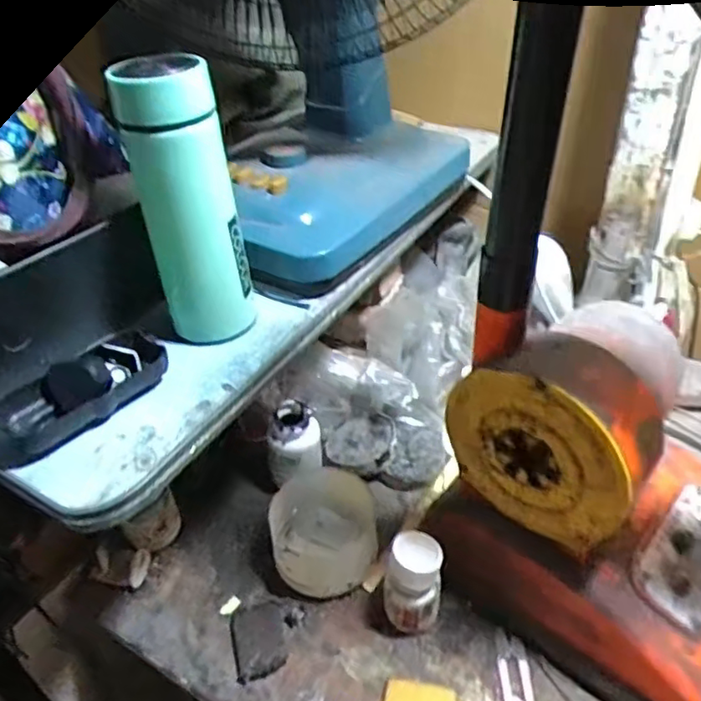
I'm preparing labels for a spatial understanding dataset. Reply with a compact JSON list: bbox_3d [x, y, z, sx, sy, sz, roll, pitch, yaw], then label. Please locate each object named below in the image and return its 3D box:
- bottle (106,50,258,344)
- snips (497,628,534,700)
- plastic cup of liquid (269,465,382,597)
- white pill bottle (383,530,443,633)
[{"bbox_3d":[-0.114,-0.103,0.440,0.069,0.190,0.066,-14,40,-11],"label":"bottle"},{"bbox_3d":[0.122,0.251,0.452,0.024,0.004,0.090,-1,39,4],"label":"snips"},{"bbox_3d":[-0.022,0.155,0.537,0.090,0.053,0.104,-14,40,-11],"label":"plastic cup of liquid"},{"bbox_3d":[0.049,0.181,0.480,0.042,0.087,0.045,2,39,8],"label":"white pill bottle"}]

